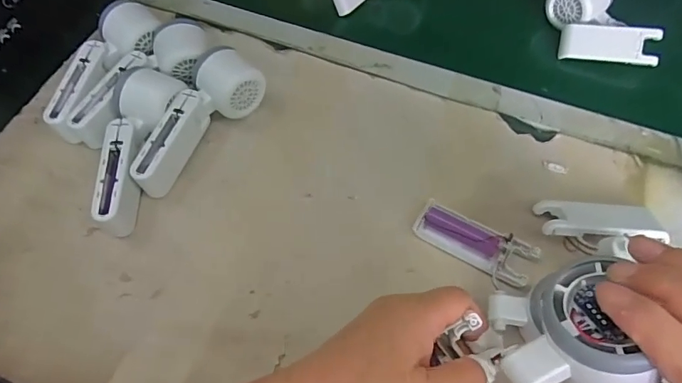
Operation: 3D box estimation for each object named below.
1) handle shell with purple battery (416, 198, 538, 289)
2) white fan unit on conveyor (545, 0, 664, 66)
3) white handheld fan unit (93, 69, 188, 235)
[{"bbox_3d":[0.118,0.045,0.398,0.103,0.015,0.037,27,65,14],"label":"handle shell with purple battery"},{"bbox_3d":[0.302,-0.198,0.515,0.117,0.055,0.088,12,62,7],"label":"white fan unit on conveyor"},{"bbox_3d":[-0.195,-0.041,0.421,0.052,0.052,0.160,8,61,4],"label":"white handheld fan unit"}]

